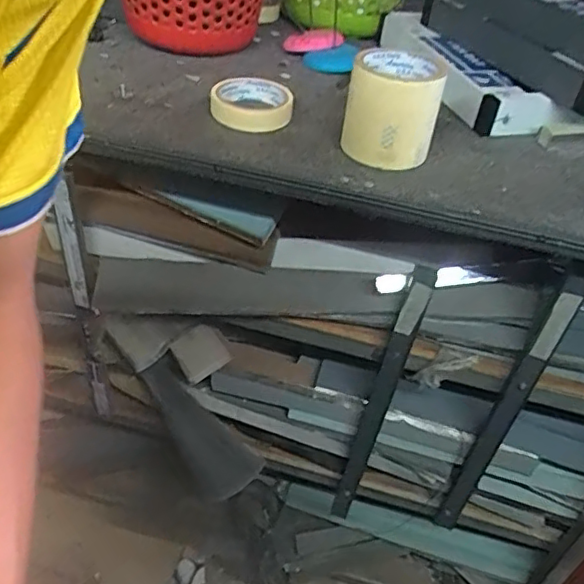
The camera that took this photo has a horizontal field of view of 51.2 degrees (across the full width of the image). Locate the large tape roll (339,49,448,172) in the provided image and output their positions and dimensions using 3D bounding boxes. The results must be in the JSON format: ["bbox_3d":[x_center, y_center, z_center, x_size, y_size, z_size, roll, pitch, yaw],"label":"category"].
[{"bbox_3d":[0.097,-0.182,0.608,0.091,0.090,0.079,13,40,7],"label":"large tape roll"}]

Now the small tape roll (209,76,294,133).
[{"bbox_3d":[-0.046,-0.214,0.692,0.091,0.031,0.086,3,40,-5],"label":"small tape roll"}]

